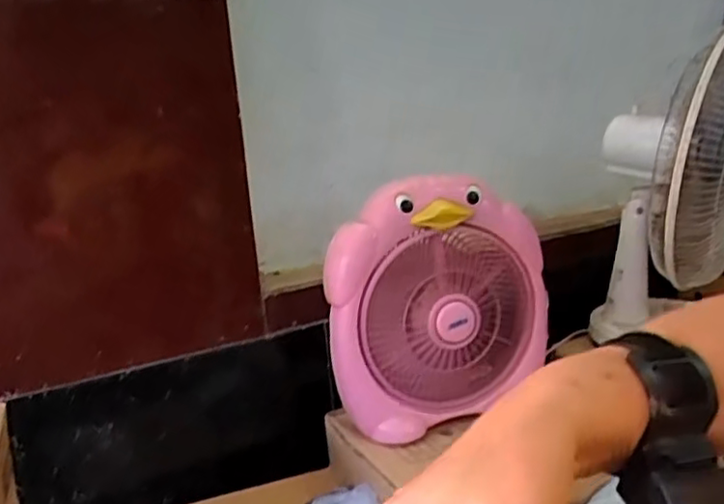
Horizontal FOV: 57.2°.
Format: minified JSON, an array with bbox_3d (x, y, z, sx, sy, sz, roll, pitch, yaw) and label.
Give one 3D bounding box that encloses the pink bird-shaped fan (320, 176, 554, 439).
[{"bbox_3d":[0.111,0.073,0.958,0.305,0.328,0.141,-10,15,-24],"label":"pink bird-shaped fan"}]

